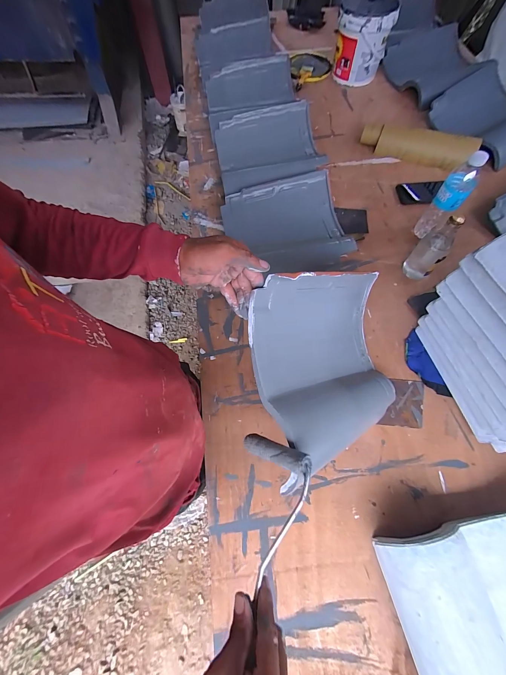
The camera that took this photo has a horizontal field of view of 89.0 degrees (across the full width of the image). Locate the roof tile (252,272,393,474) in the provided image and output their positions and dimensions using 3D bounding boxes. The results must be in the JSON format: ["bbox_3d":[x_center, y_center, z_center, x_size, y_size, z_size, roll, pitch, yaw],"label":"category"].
[{"bbox_3d":[0.141,0.032,0.450,0.309,0.056,0.274,-12,88,-39],"label":"roof tile"}]

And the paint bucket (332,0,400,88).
[{"bbox_3d":[0.400,-1.106,0.959,0.194,0.189,0.199,16,70,3],"label":"paint bucket"}]

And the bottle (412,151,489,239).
[{"bbox_3d":[0.474,-0.334,0.628,0.069,0.211,0.075,40,73,11],"label":"bottle"}]

